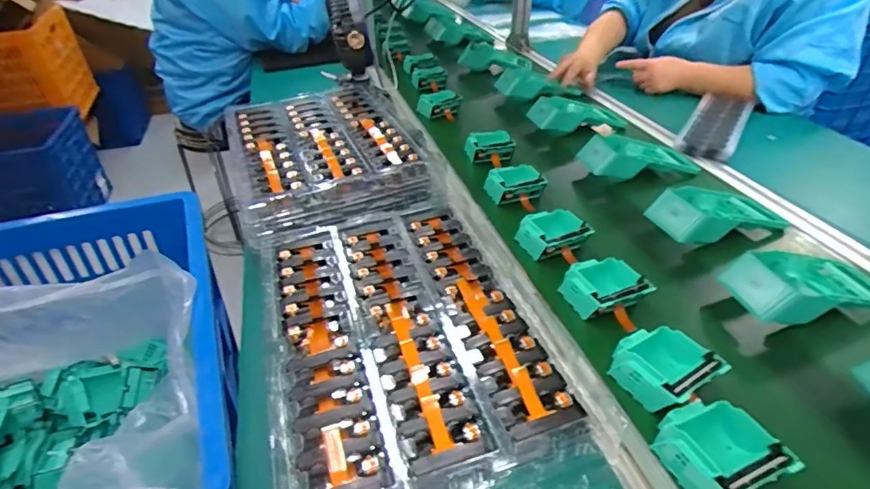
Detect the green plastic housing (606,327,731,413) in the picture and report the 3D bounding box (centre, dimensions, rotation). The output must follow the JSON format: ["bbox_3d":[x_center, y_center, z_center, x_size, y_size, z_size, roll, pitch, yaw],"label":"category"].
[{"bbox_3d":[0.214,0.122,0.464,0.077,0.051,0.081,-23,42,-25],"label":"green plastic housing"}]

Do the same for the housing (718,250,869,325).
[{"bbox_3d":[0.425,0.045,0.550,0.181,0.054,0.092,-7,37,-6],"label":"housing"}]

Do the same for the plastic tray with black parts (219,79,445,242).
[{"bbox_3d":[-0.170,-0.149,0.745,0.277,0.044,0.350,-15,39,-16],"label":"plastic tray with black parts"}]

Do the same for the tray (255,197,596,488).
[{"bbox_3d":[-0.045,0.070,0.502,0.249,0.026,0.382,-14,39,-15],"label":"tray"}]

